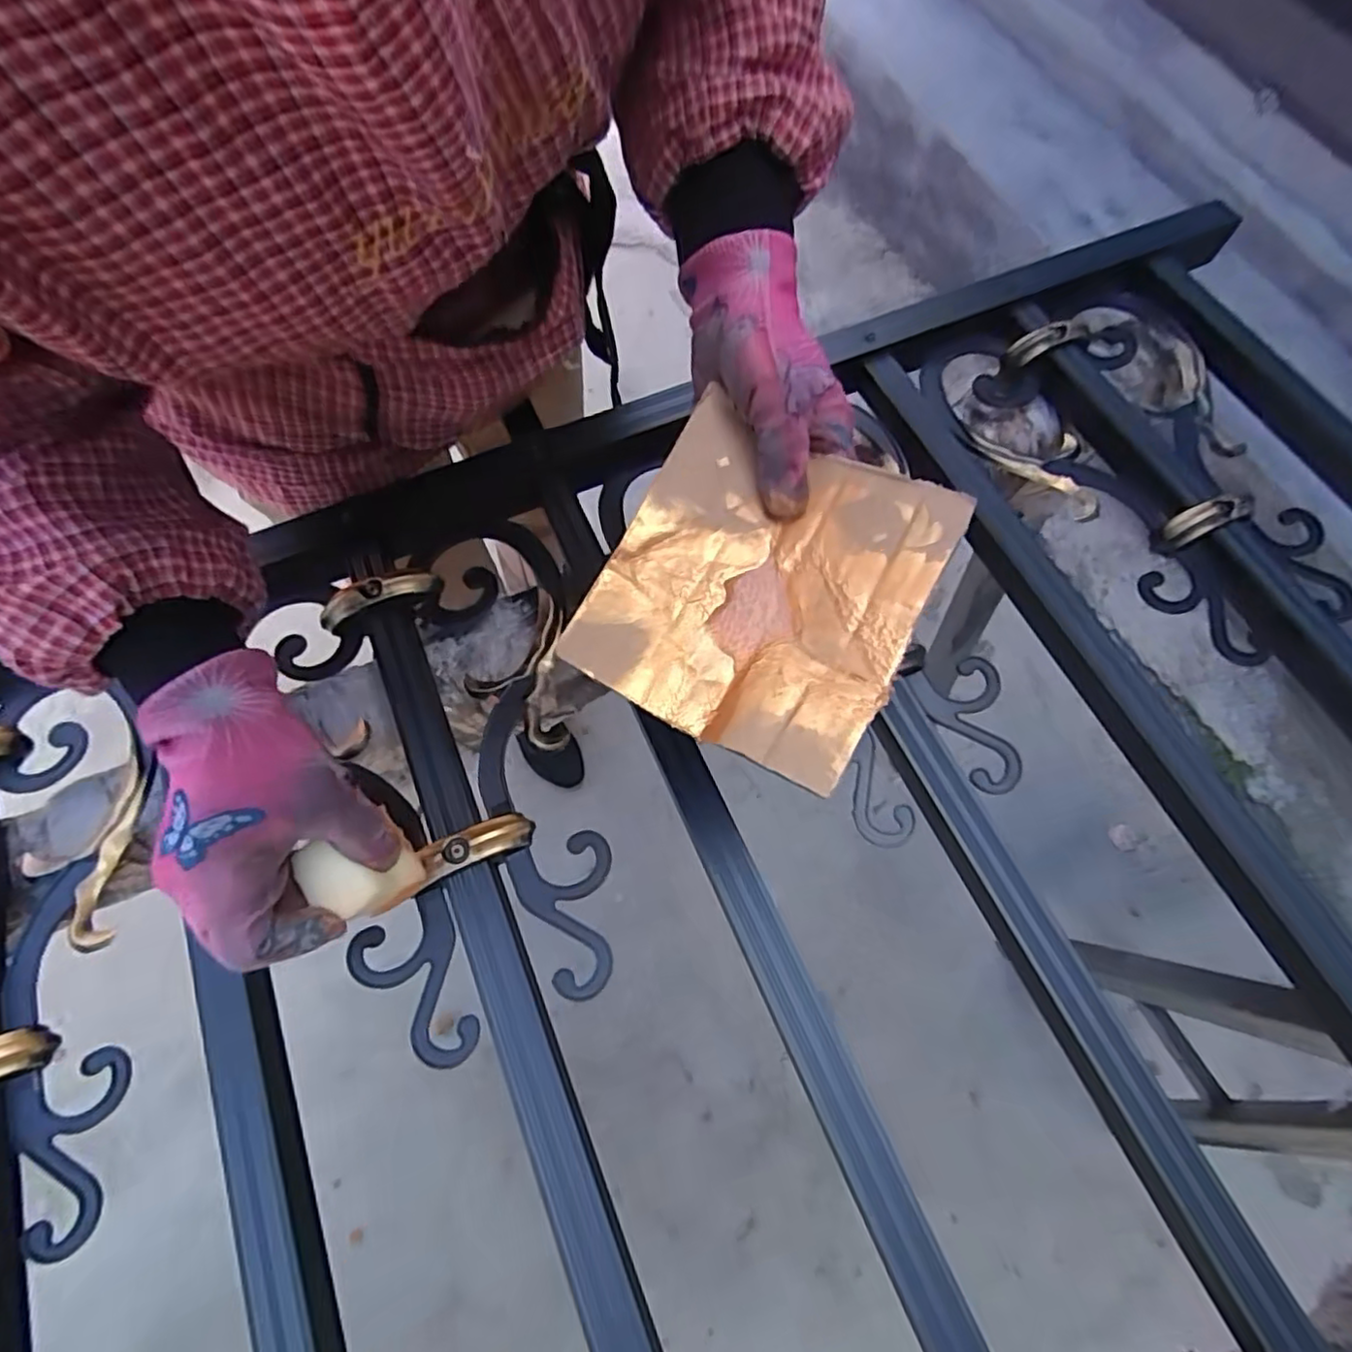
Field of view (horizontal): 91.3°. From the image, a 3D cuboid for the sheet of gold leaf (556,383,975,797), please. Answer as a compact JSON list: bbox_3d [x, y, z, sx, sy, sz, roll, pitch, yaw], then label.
[{"bbox_3d":[0.038,-0.041,0.295,0.136,0.027,0.146,26,70,10],"label":"sheet of gold leaf"}]

